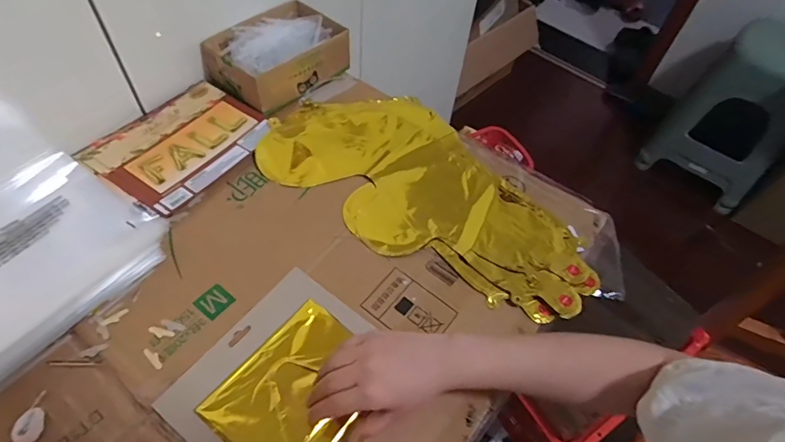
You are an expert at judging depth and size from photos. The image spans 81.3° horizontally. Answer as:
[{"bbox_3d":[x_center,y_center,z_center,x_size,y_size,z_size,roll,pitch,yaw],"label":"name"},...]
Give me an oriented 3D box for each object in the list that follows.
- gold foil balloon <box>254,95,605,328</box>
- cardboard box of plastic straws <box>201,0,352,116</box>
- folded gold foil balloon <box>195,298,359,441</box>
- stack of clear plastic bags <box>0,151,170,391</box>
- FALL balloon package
[{"bbox_3d":[0.047,-0.046,0.598,0.449,0.017,0.221,34,58,19],"label":"gold foil balloon"},{"bbox_3d":[-0.169,-0.255,0.696,0.144,0.062,0.193,35,58,20],"label":"cardboard box of plastic straws"},{"bbox_3d":[-0.091,0.164,0.448,0.117,0.016,0.149,34,58,19],"label":"folded gold foil balloon"},{"bbox_3d":[-0.393,0.036,0.494,0.213,0.030,0.224,29,57,16],"label":"stack of clear plastic bags"},{"bbox_3d":[-0.287,-0.108,0.618,0.168,0.013,0.204,32,57,18],"label":"FALL balloon package"}]

